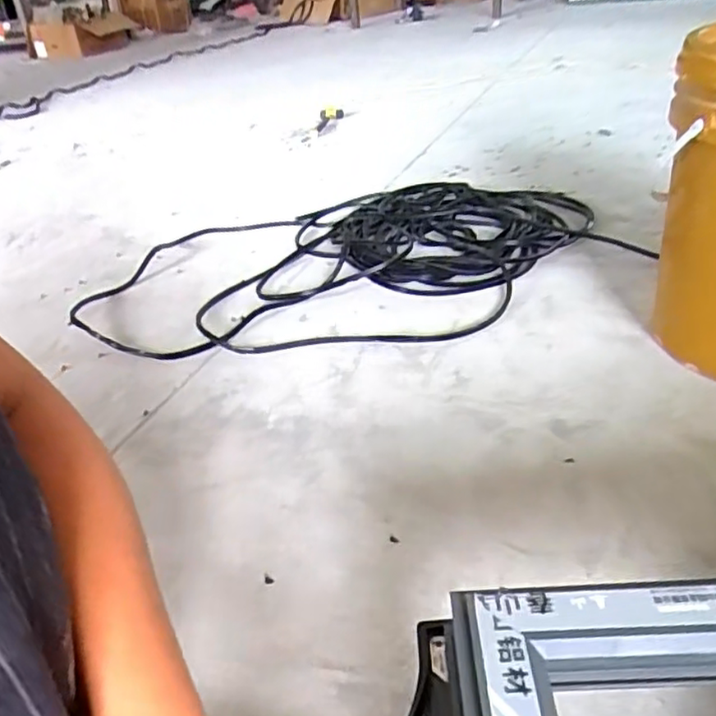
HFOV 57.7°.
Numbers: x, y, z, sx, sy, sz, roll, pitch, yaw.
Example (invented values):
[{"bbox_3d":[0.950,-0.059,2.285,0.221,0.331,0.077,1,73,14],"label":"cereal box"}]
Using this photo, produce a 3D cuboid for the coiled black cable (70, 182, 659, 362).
[{"bbox_3d":[-0.015,-0.178,1.171,0.960,0.046,0.559,-10,33,-4],"label":"coiled black cable"}]

